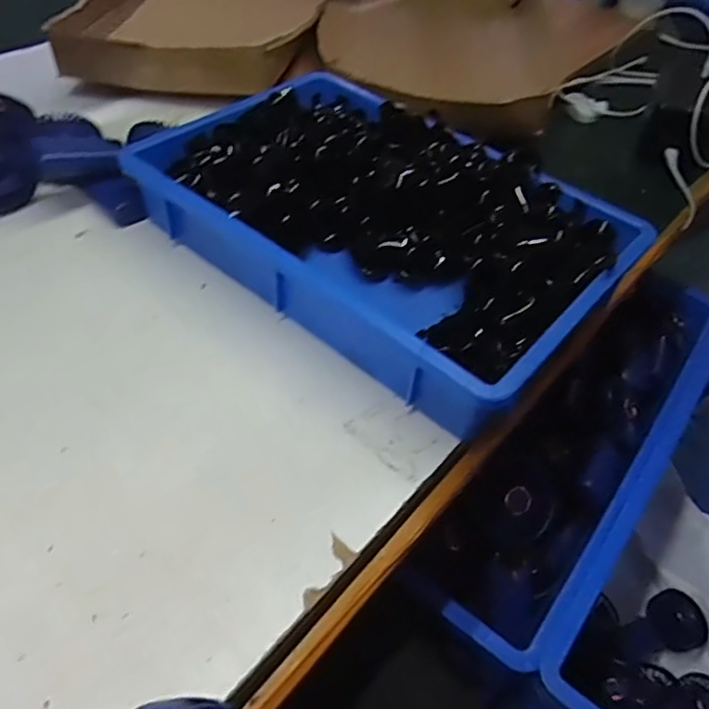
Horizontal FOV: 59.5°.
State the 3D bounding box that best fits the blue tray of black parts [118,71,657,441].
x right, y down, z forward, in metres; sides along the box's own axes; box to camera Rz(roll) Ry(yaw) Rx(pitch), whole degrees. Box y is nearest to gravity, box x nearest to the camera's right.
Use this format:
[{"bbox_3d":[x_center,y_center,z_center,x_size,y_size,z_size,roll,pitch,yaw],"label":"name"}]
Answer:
[{"bbox_3d":[0.024,-0.132,0.599,0.437,0.083,0.284,35,54,25],"label":"blue tray of black parts"}]

